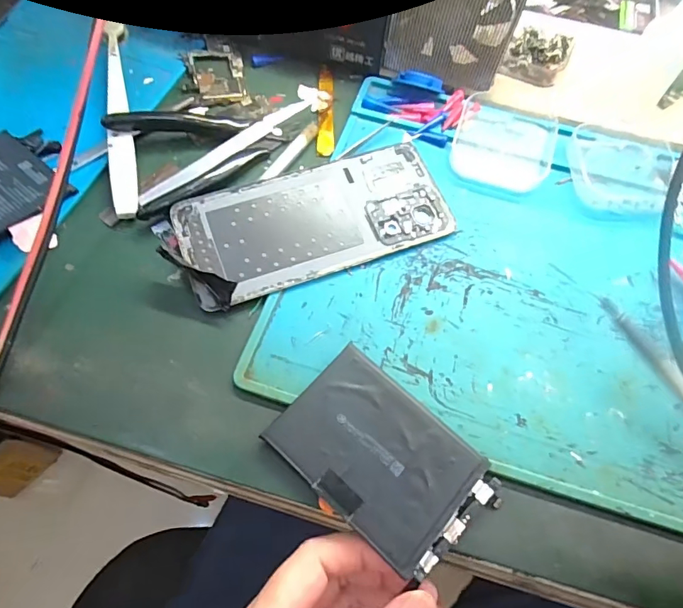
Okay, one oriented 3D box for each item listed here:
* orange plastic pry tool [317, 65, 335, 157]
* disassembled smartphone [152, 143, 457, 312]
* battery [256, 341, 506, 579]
[{"bbox_3d":[-0.010,-0.138,0.328,0.011,0.004,0.086,2,63,-3],"label":"orange plastic pry tool"},{"bbox_3d":[-0.019,-0.050,0.277,0.164,0.009,0.072,-20,66,-13],"label":"disassembled smartphone"},{"bbox_3d":[0.019,0.071,0.217,0.095,0.007,0.063,39,67,15],"label":"battery"}]

